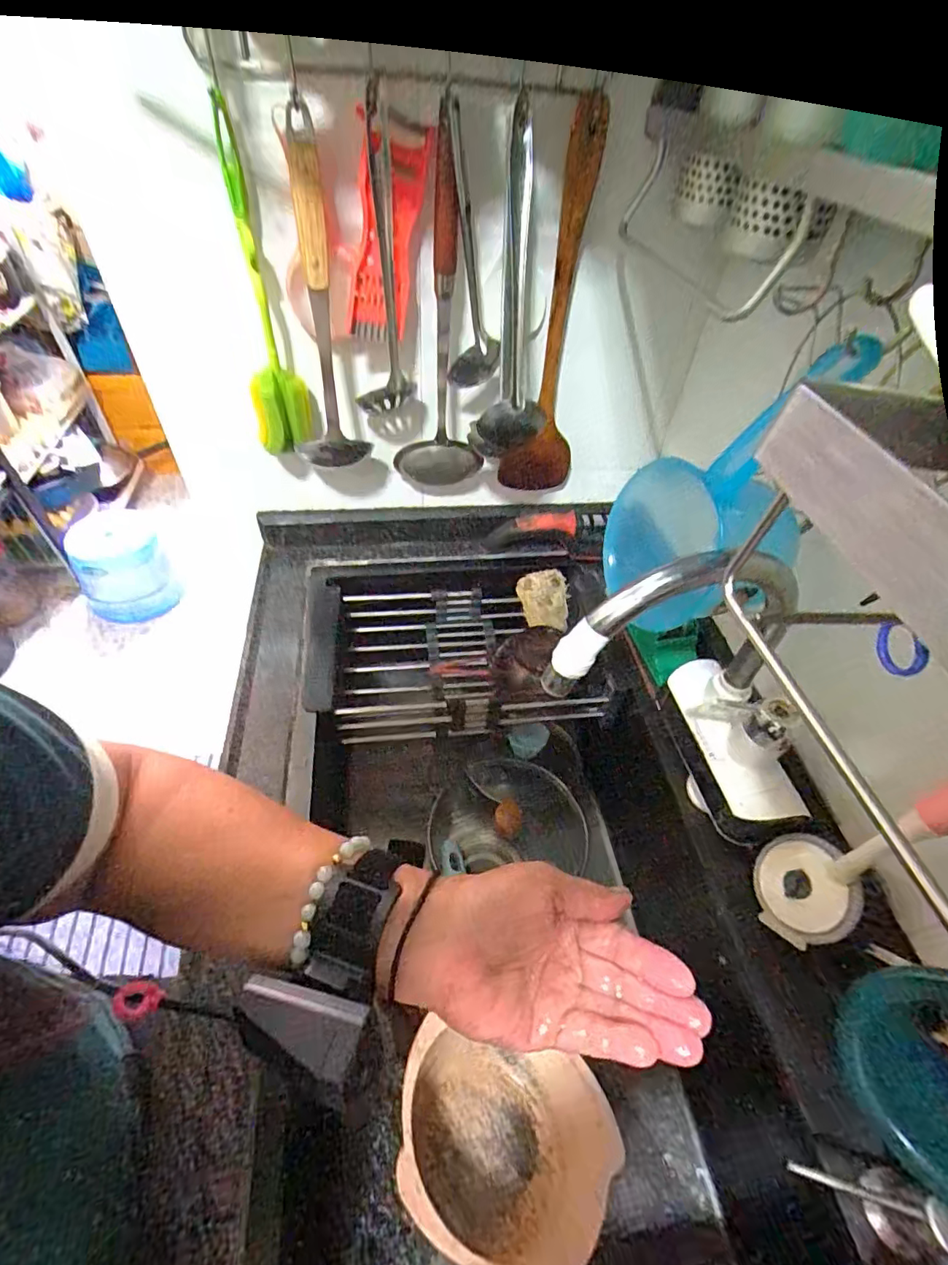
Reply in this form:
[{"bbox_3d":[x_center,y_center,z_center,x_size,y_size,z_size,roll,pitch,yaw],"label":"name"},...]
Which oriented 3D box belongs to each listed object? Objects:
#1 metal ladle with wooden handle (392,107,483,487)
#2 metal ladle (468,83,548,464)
[{"bbox_3d":[-0.033,-0.300,0.559,0.099,0.352,0.061,-3,49,-7],"label":"metal ladle with wooden handle"},{"bbox_3d":[0.045,-0.300,0.501,0.068,0.272,0.123,8,49,3],"label":"metal ladle"}]

